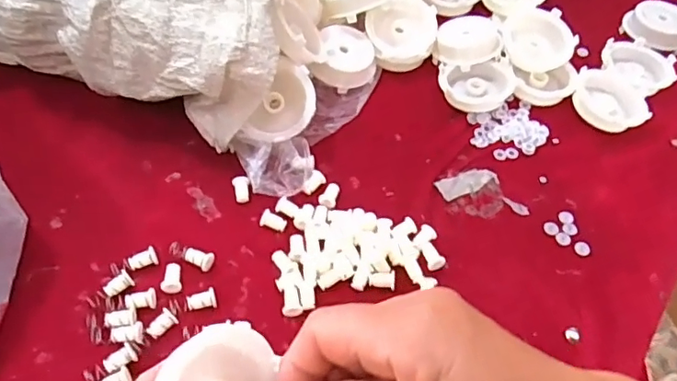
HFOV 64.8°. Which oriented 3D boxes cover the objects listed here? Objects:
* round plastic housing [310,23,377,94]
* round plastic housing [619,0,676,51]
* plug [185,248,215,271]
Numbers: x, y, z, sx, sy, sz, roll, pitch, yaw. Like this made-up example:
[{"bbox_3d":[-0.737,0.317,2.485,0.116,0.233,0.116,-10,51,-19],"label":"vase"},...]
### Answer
[{"bbox_3d":[0.007,-0.106,0.428,0.051,0.020,0.051,7,63,-13],"label":"round plastic housing"},{"bbox_3d":[0.290,-0.149,0.485,0.051,0.025,0.048,-17,56,-16],"label":"round plastic housing"},{"bbox_3d":[-0.086,0.042,0.330,0.018,0.008,0.011,24,55,13],"label":"plug"}]

